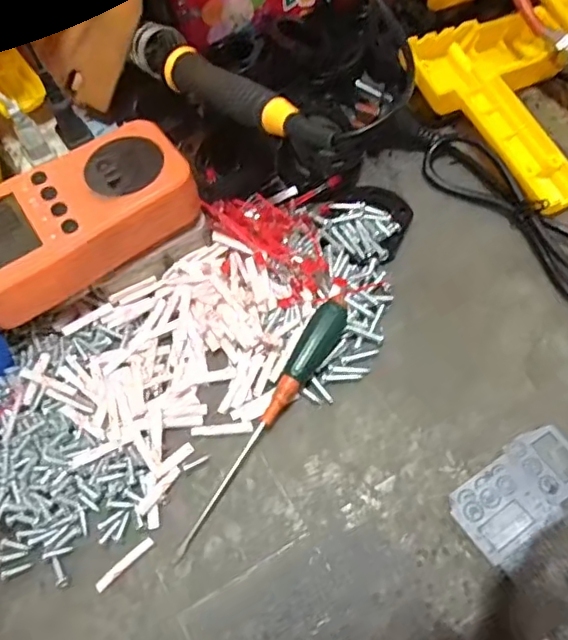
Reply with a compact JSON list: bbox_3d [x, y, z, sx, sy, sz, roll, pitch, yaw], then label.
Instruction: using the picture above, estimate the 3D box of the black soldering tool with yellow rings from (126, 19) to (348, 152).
[{"bbox_3d":[-0.031,-0.126,0.309,0.027,0.018,0.172,-38,54,-16],"label":"black soldering tool with yellow rings"}]

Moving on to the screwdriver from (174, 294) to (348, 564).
[{"bbox_3d":[-0.008,0.050,0.287,0.014,0.019,0.146,27,67,16],"label":"screwdriver"}]

